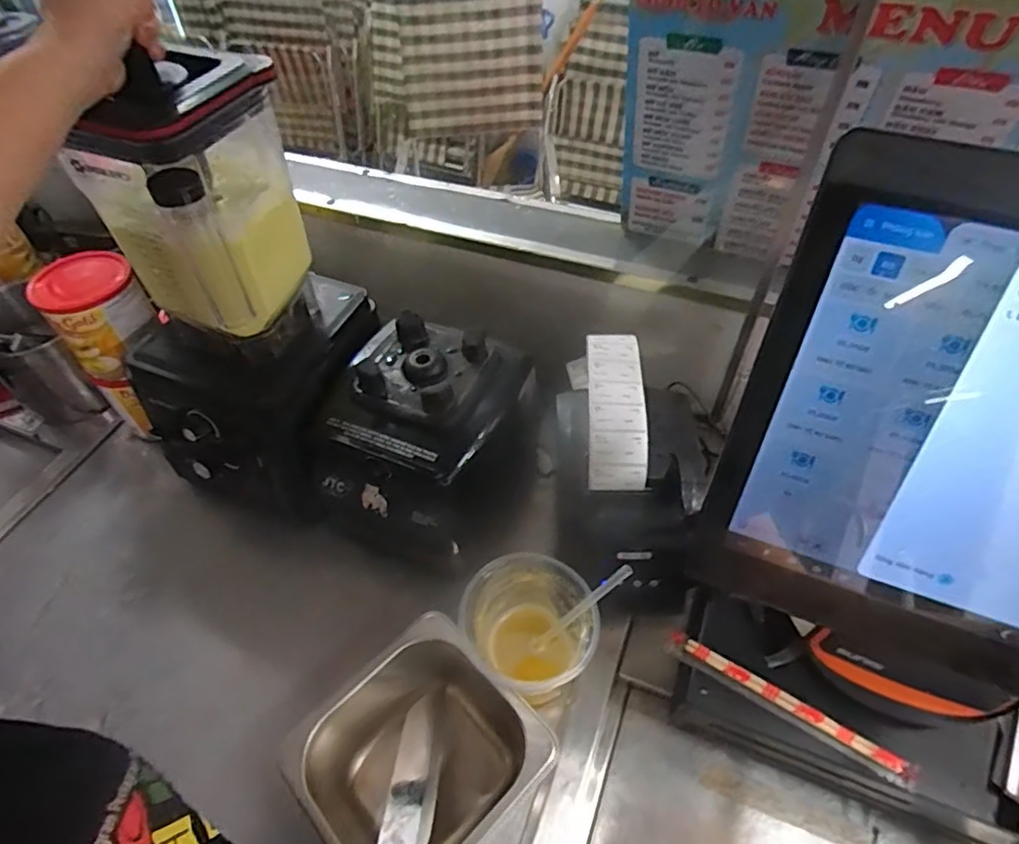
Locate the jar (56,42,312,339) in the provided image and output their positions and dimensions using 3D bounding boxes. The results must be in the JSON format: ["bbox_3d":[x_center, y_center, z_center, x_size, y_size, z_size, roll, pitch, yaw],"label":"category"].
[{"bbox_3d":[-0.251,-0.188,0.519,0.129,0.202,0.143,23,55,19],"label":"jar"}]

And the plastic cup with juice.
[{"bbox_3d":[0.020,0.198,0.539,0.101,0.133,0.107,-1,51,1],"label":"plastic cup with juice"}]

